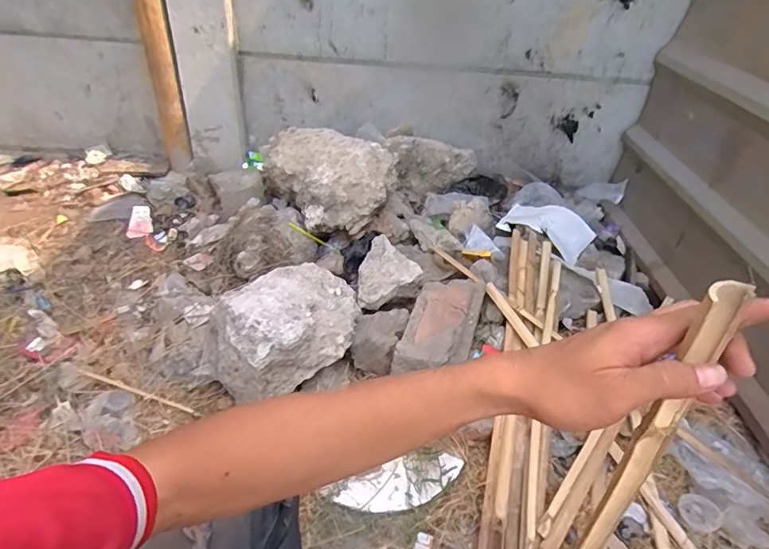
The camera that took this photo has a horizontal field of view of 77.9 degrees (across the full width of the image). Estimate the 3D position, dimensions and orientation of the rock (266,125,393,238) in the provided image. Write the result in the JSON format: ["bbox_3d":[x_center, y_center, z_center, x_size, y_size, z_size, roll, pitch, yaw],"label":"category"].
[{"bbox_3d":[-0.172,-0.312,1.411,0.298,0.181,0.420,-21,45,-28],"label":"rock"}]

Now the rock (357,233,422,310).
[{"bbox_3d":[0.009,-0.010,1.214,0.155,0.082,0.187,0,39,-5],"label":"rock"}]

